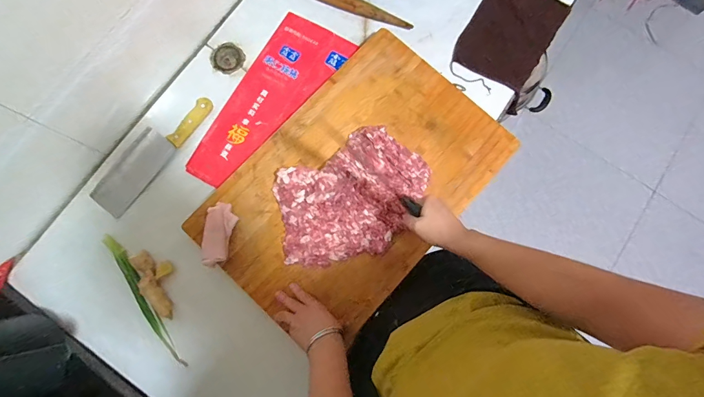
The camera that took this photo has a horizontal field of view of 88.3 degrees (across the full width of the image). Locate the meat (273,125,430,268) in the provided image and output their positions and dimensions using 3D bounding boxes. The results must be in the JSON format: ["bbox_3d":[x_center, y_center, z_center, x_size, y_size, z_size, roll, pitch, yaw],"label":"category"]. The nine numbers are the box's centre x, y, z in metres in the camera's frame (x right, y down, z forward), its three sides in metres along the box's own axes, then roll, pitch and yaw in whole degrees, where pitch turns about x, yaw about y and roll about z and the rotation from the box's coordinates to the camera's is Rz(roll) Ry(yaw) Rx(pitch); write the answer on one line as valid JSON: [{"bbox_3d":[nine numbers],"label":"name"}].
[{"bbox_3d":[-0.002,-0.003,0.672,0.293,0.031,0.205,-29,80,-5],"label":"meat"}]

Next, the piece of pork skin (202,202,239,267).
[{"bbox_3d":[-0.239,0.063,0.653,0.050,0.028,0.114,6,79,1],"label":"piece of pork skin"}]

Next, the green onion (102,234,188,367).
[{"bbox_3d":[-0.380,0.184,0.662,0.028,0.015,0.274,-33,81,-6],"label":"green onion"}]

